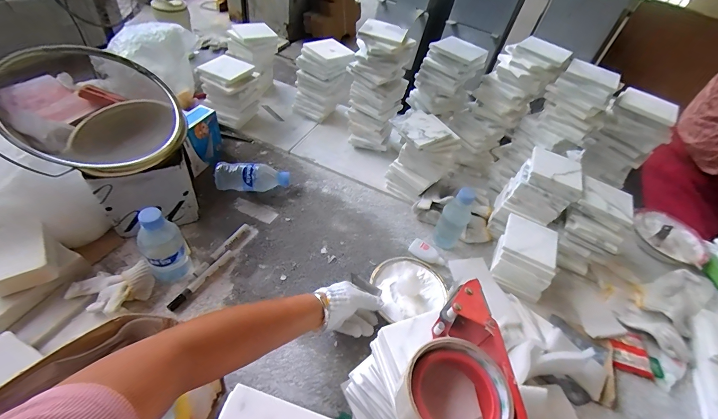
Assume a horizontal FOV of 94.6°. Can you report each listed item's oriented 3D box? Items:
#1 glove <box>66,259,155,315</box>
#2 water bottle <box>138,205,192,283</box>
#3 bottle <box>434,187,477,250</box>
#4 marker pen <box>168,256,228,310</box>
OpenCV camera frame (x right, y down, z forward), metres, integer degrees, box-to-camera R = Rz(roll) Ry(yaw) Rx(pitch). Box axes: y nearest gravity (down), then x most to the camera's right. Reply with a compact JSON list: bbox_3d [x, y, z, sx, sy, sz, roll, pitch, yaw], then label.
[{"bbox_3d":[-0.416,0.133,0.564,0.111,0.034,0.076,-31,61,-32],"label":"glove"},{"bbox_3d":[-0.339,0.062,0.570,0.064,0.159,0.050,-28,60,-31],"label":"water bottle"},{"bbox_3d":[0.205,0.018,0.709,0.052,0.136,0.057,3,49,-4],"label":"bottle"},{"bbox_3d":[-0.294,0.131,0.626,0.015,0.017,0.147,29,50,14],"label":"marker pen"}]

